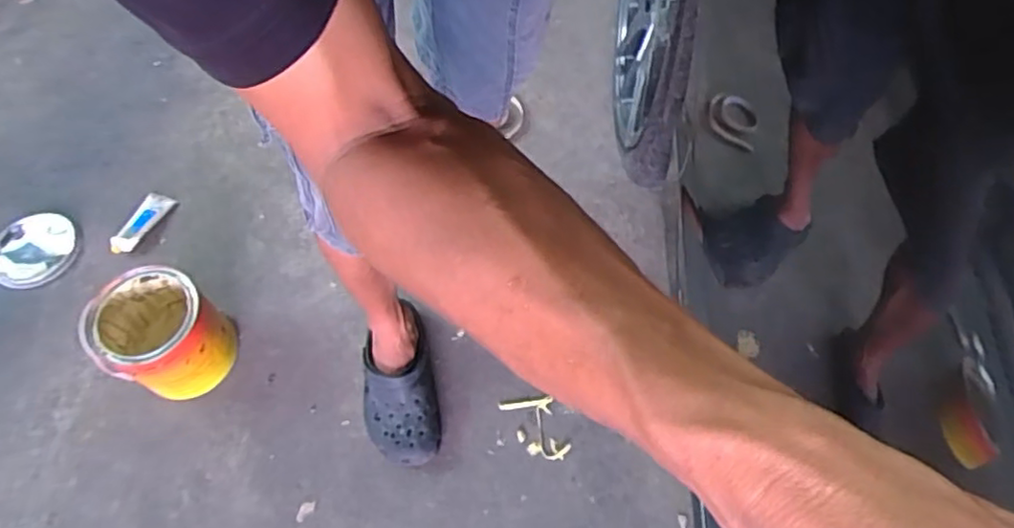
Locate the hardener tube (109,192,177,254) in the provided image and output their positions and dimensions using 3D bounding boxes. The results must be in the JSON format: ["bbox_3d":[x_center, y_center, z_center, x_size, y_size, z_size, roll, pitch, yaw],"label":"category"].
[{"bbox_3d":[-0.670,-0.077,1.181,0.051,0.019,0.150,13,49,7],"label":"hardener tube"}]

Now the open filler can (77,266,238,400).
[{"bbox_3d":[-0.525,0.108,0.985,0.167,0.180,0.152,-2,62,4],"label":"open filler can"}]

